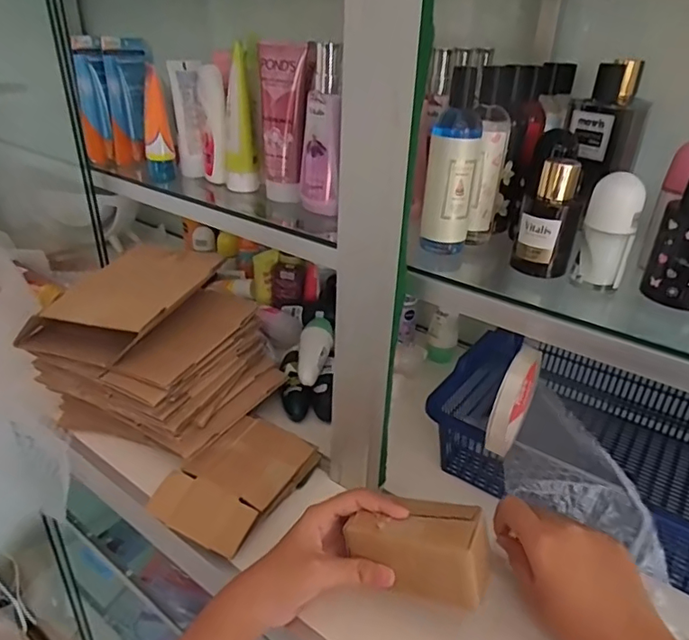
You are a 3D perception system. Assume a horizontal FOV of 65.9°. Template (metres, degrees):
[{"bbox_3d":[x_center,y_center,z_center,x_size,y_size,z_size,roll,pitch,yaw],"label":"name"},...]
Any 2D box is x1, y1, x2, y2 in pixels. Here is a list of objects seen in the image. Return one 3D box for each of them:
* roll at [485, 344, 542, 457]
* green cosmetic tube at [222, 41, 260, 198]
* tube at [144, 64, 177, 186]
[{"bbox_3d":[0.135,0.061,0.419,0.013,0.085,0.090,20,35,27],"label":"roll"},{"bbox_3d":[-0.122,-0.222,0.600,0.028,0.147,0.038,-14,34,-26],"label":"green cosmetic tube"},{"bbox_3d":[-0.222,-0.227,0.627,0.033,0.123,0.031,-6,31,-13],"label":"tube"}]

